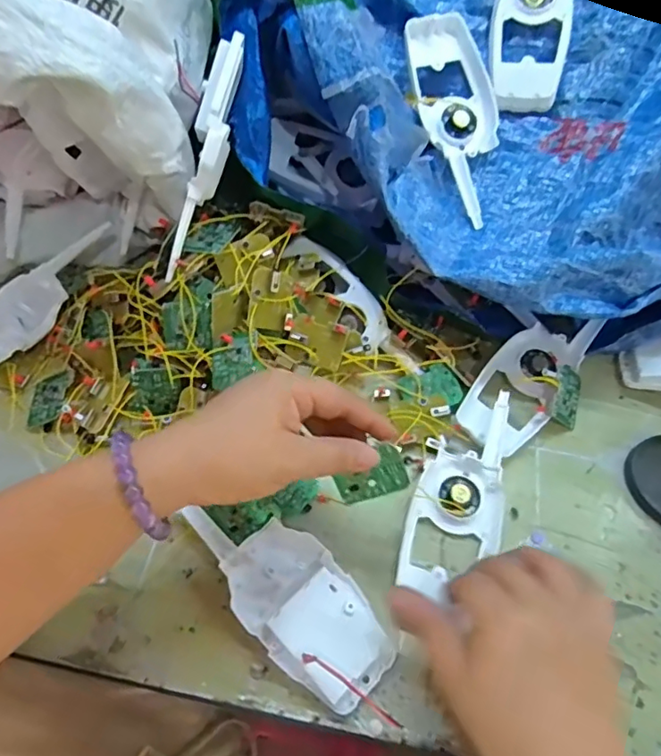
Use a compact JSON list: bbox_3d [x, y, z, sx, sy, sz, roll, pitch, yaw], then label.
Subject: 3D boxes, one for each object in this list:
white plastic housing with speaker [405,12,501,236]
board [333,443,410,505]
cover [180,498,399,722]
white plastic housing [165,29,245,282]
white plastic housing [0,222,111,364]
[{"bbox_3d":[0.098,-0.199,0.429,0.058,0.017,0.165,-10,84,-9],"label":"white plastic housing with speaker"},{"bbox_3d":[0.023,0.058,0.322,0.041,0.004,0.028,-23,104,8],"label":"board"},{"bbox_3d":[-0.025,0.131,0.338,0.139,0.023,0.063,39,65,19],"label":"cover"},{"bbox_3d":[-0.083,-0.145,0.373,0.025,0.023,0.159,22,104,10],"label":"white plastic housing"},{"bbox_3d":[-0.235,-0.059,0.424,0.057,0.023,0.159,41,79,20],"label":"white plastic housing"}]

